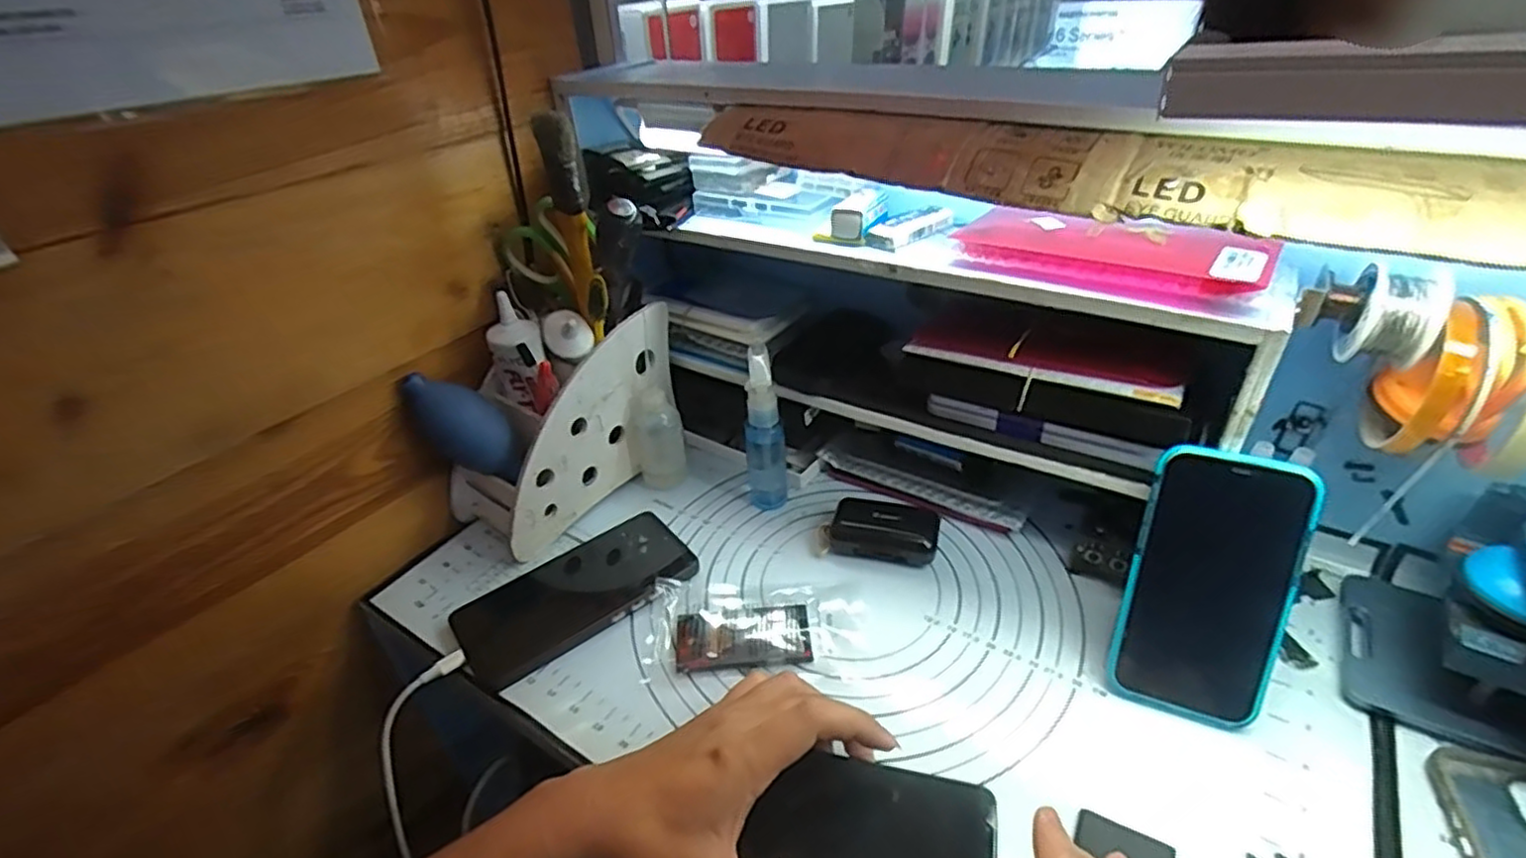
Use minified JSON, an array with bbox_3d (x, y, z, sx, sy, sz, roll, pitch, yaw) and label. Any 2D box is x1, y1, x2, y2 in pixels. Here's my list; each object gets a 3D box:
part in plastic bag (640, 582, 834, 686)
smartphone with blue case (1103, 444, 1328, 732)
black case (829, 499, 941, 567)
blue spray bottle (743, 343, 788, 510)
[{"bbox_3d":[-0.017,0.131,0.462,0.122,0.010,0.069,-4,35,0],"label":"part in plastic bag"},{"bbox_3d":[0.247,0.089,0.384,0.076,0.151,0.008,14,13,24],"label":"smartphone with blue case"},{"bbox_3d":[0.089,0.076,0.509,0.076,0.029,0.036,7,37,16],"label":"black case"},{"bbox_3d":[0.001,0.002,0.531,0.030,0.137,0.028,-3,35,1],"label":"blue spray bottle"}]

